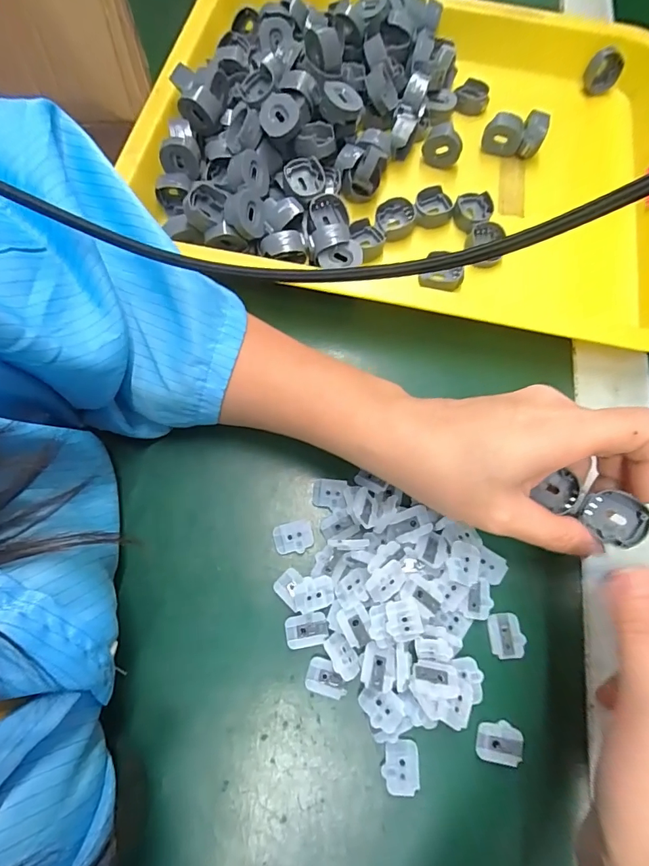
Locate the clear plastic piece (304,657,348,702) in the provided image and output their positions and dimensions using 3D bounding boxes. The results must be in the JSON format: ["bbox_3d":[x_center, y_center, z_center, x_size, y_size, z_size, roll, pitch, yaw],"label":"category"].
[{"bbox_3d":[0.001,0.122,0.223,0.021,0.004,0.015,19,72,6],"label":"clear plastic piece"}]

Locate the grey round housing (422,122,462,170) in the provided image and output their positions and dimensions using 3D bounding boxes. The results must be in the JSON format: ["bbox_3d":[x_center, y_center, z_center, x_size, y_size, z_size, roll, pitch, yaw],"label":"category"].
[{"bbox_3d":[0.086,-0.209,0.325,0.027,0.025,0.009,15,72,4],"label":"grey round housing"}]

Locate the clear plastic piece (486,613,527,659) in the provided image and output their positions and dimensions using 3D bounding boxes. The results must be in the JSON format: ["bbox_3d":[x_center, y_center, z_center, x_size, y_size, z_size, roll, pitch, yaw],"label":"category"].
[{"bbox_3d":[0.095,0.106,0.233,0.017,0.004,0.021,-5,72,-3],"label":"clear plastic piece"}]

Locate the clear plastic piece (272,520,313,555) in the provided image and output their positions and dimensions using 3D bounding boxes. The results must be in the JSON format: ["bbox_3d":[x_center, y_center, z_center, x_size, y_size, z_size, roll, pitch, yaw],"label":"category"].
[{"bbox_3d":[-0.017,0.058,0.247,0.021,0.004,0.016,-12,72,-5],"label":"clear plastic piece"}]

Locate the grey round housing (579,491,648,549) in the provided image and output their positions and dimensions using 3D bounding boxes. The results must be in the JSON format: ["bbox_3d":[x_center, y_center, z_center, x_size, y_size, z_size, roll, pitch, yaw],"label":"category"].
[{"bbox_3d":[0.139,0.040,0.213,0.012,0.023,0.028,-9,54,-48],"label":"grey round housing"}]

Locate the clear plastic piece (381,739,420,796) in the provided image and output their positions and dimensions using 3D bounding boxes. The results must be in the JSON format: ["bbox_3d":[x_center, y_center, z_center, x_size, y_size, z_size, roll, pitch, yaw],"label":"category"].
[{"bbox_3d":[0.036,0.158,0.211,0.017,0.004,0.021,2,71,0],"label":"clear plastic piece"}]

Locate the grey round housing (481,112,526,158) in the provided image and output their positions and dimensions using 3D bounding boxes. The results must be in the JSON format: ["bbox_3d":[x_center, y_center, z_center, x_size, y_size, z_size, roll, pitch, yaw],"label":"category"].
[{"bbox_3d":[0.134,-0.224,0.336,0.028,0.024,0.016,12,72,3],"label":"grey round housing"}]

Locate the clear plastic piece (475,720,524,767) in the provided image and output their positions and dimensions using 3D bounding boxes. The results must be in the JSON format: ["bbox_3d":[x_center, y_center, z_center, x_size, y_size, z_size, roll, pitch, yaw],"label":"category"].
[{"bbox_3d":[0.085,0.149,0.216,0.022,0.004,0.017,13,72,4],"label":"clear plastic piece"}]

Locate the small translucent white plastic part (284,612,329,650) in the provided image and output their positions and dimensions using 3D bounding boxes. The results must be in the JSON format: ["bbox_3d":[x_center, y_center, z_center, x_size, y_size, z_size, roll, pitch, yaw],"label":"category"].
[{"bbox_3d":[-0.009,0.101,0.229,0.022,0.004,0.015,-10,72,-4],"label":"small translucent white plastic part"}]

